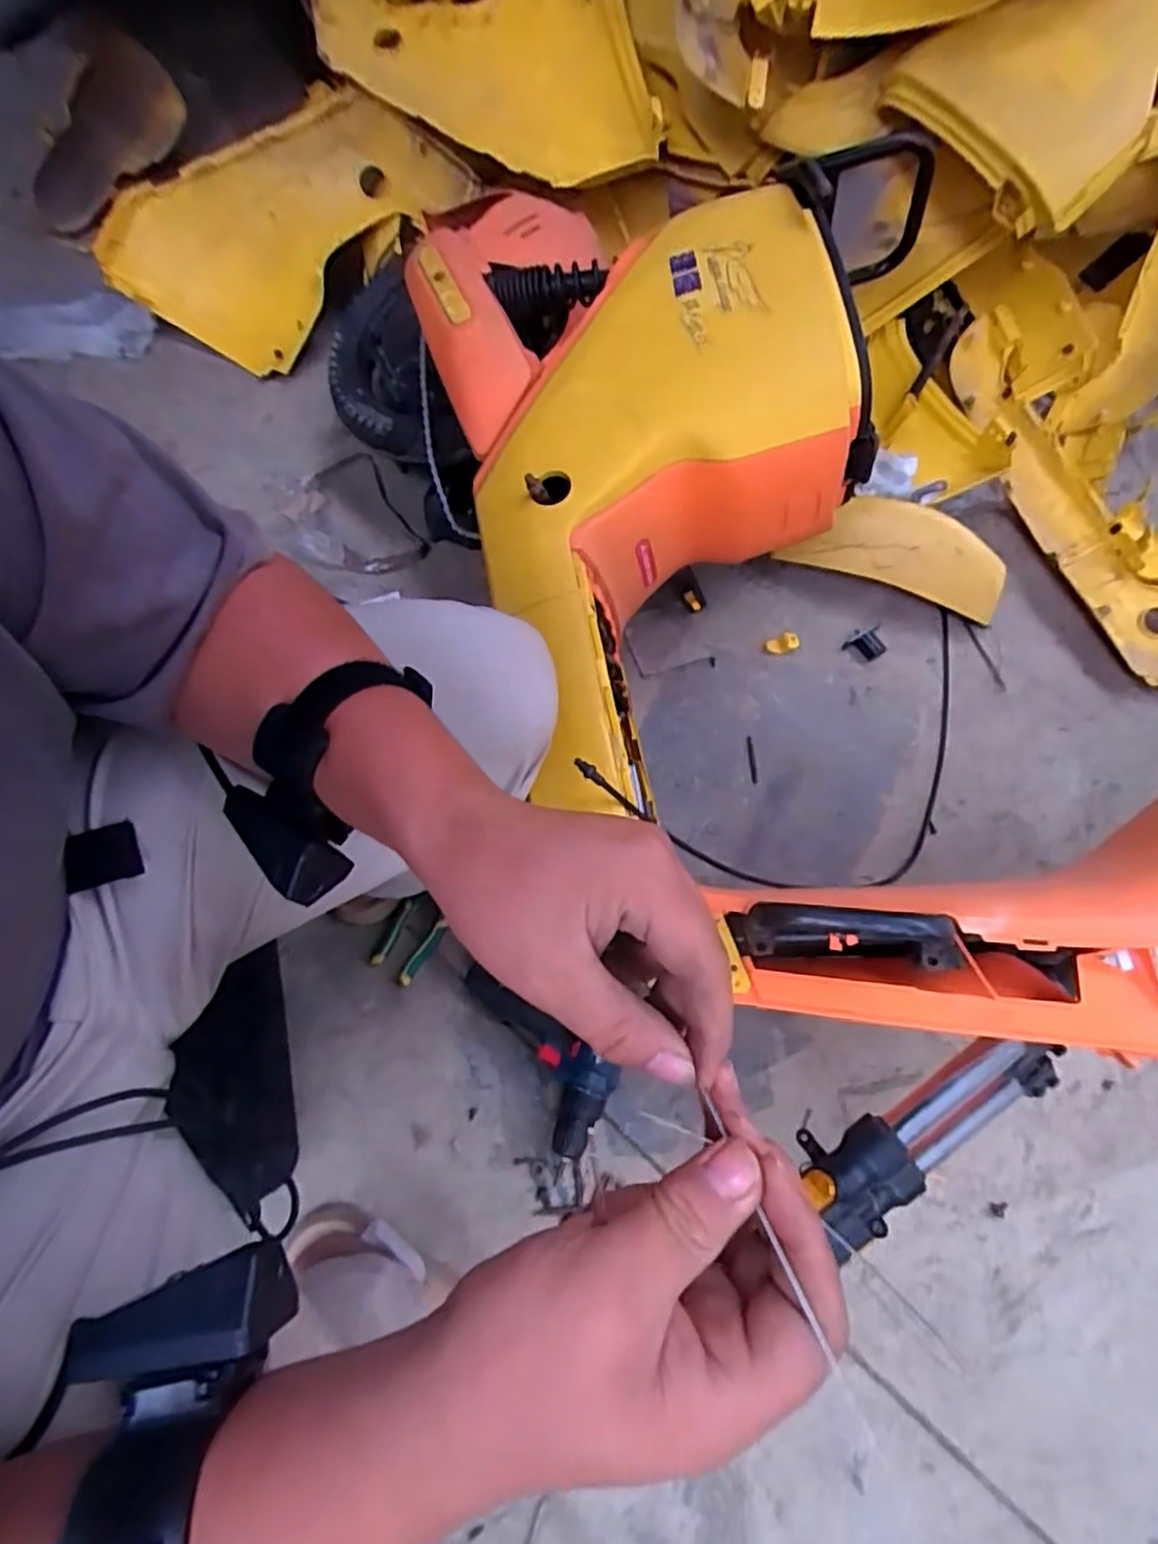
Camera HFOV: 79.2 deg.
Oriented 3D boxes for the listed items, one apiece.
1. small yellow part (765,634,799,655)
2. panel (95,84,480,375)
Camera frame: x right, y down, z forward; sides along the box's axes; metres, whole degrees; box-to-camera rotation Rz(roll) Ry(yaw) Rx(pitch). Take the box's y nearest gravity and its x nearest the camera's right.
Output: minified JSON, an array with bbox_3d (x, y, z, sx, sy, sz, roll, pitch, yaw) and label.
[{"bbox_3d":[0.289,-0.181,0.992,0.050,0.009,0.025,-19,73,-8],"label":"small yellow part"},{"bbox_3d":[-0.447,-0.801,1.057,0.562,0.051,0.292,-11,102,14],"label":"panel"}]

